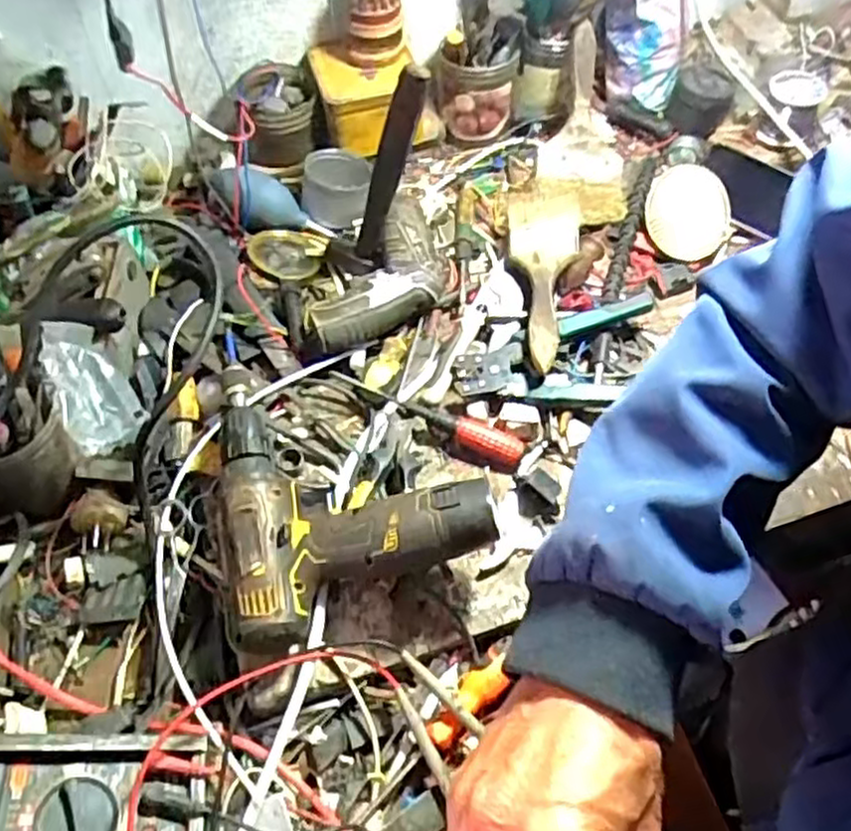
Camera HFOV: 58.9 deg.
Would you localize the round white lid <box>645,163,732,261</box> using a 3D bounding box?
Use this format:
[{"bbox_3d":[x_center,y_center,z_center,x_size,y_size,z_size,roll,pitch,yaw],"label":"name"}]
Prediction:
[{"bbox_3d":[0.254,-0.199,0.721,0.078,0.022,0.098,22,61,11],"label":"round white lid"}]

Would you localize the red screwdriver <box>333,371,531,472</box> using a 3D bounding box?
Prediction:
[{"bbox_3d":[0.000,-0.002,0.618,0.170,0.023,0.029,23,62,12],"label":"red screwdriver"}]

